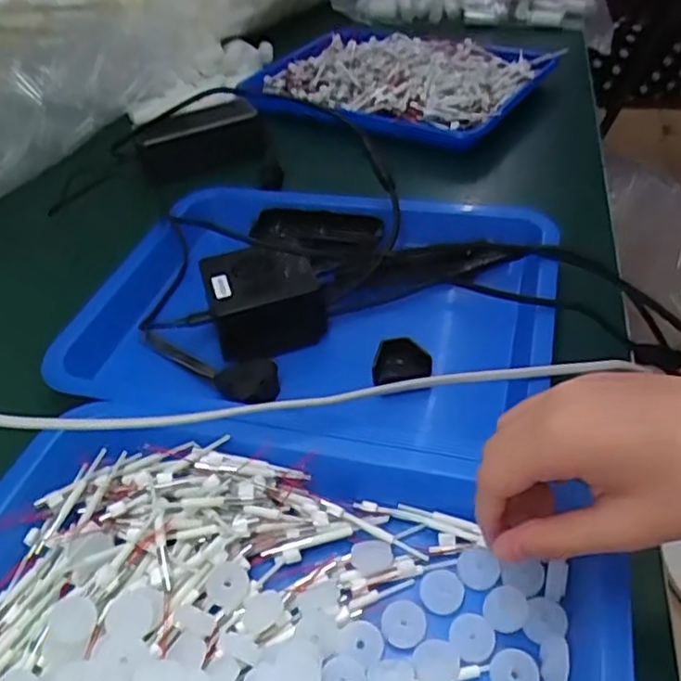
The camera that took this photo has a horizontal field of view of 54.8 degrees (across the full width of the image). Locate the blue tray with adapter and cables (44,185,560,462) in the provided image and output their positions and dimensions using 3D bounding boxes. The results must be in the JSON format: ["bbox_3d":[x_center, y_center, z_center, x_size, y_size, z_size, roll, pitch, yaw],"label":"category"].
[{"bbox_3d":[-0.018,-0.024,0.481,0.328,0.073,0.250,8,43,15],"label":"blue tray with adapter and cables"}]

